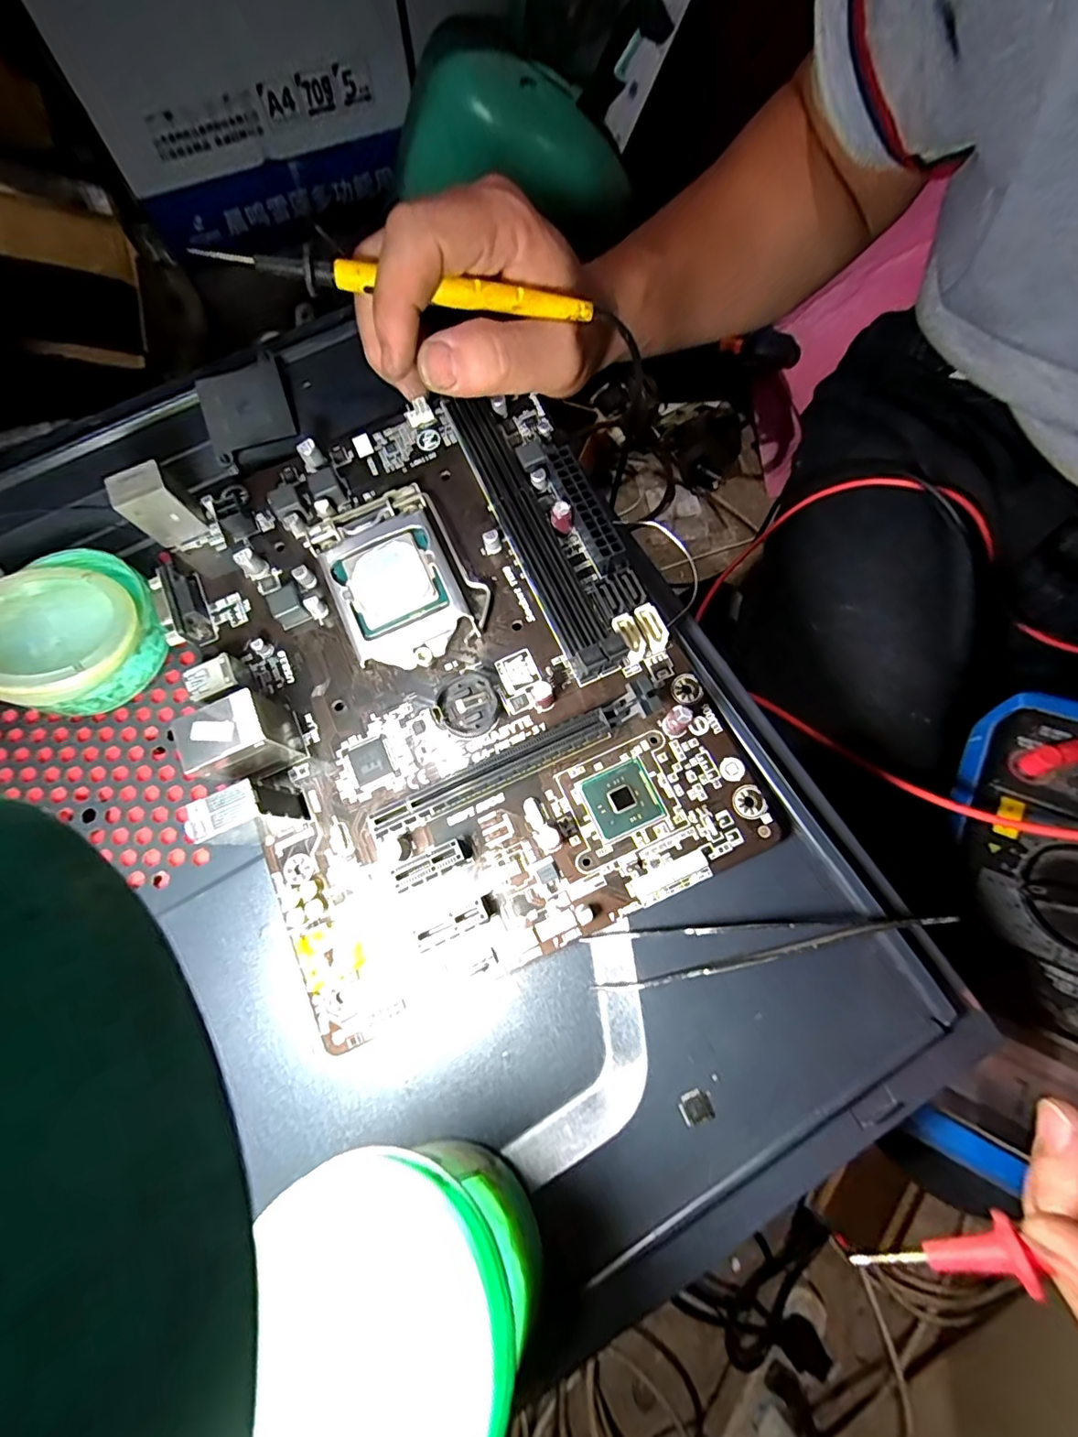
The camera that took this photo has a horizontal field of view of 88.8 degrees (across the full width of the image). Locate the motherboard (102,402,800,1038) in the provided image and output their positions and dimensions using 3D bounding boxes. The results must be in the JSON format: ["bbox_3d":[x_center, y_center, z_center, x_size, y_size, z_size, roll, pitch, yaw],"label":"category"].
[{"bbox_3d":[-0.041,-0.023,0.199,0.168,0.029,0.219,-25,76,-6],"label":"motherboard"}]

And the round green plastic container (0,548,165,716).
[{"bbox_3d":[-0.179,-0.036,0.207,0.065,0.033,0.060,0,74,0],"label":"round green plastic container"}]

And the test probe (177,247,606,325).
[{"bbox_3d":[-0.052,-0.164,0.207,0.140,0.010,0.010,3,75,-7],"label":"test probe"}]

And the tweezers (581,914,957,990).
[{"bbox_3d":[0.071,0.071,0.177,0.110,0.016,0.016,-9,74,-2],"label":"tweezers"}]

